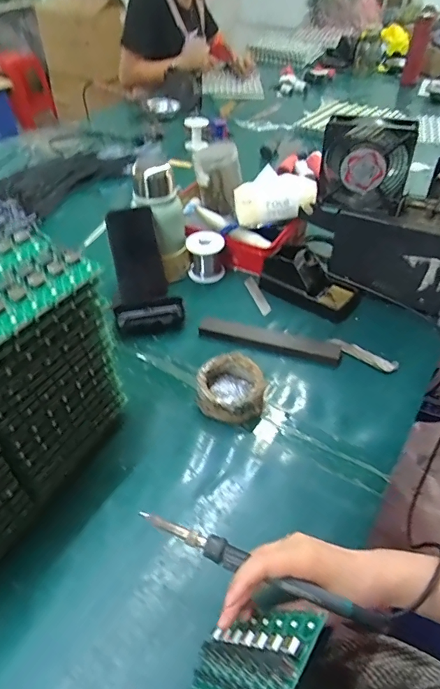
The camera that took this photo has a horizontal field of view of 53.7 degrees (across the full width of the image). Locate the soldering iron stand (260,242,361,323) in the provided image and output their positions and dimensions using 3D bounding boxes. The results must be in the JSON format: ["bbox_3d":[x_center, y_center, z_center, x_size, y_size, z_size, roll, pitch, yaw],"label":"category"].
[{"bbox_3d":[0.151,-0.111,0.716,0.156,0.075,0.075,27,50,27],"label":"soldering iron stand"}]

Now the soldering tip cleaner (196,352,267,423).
[{"bbox_3d":[0.013,0.057,0.566,0.083,0.043,0.087,0,43,0],"label":"soldering tip cleaner"}]

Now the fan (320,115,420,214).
[{"bbox_3d":[0.209,-0.259,0.633,0.123,0.119,0.032,14,45,15],"label":"fan"}]

